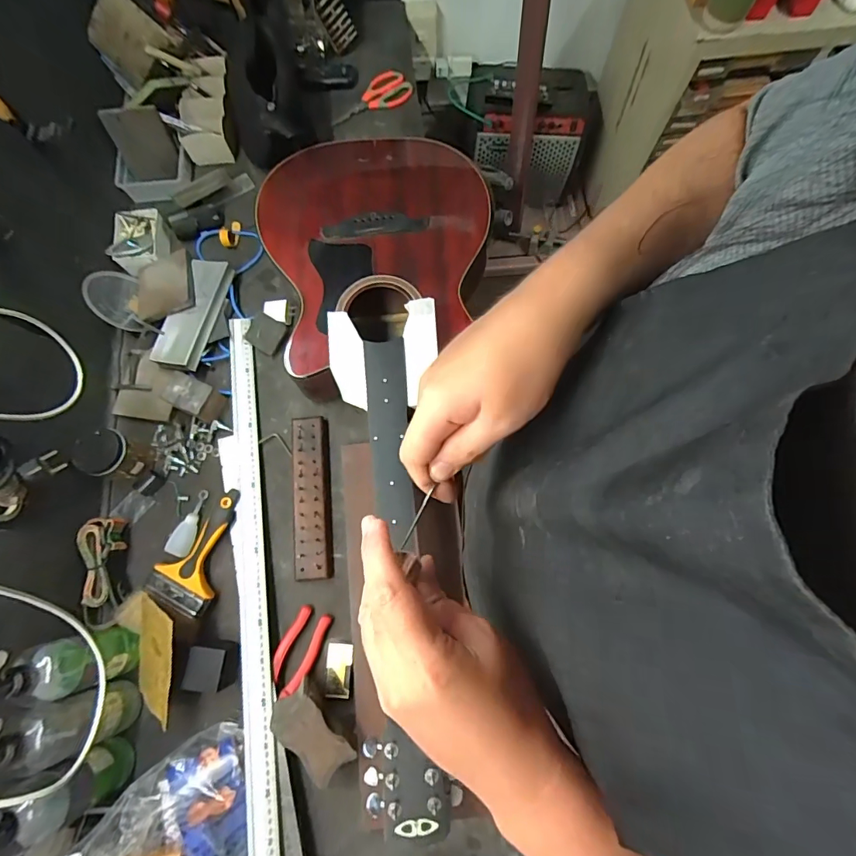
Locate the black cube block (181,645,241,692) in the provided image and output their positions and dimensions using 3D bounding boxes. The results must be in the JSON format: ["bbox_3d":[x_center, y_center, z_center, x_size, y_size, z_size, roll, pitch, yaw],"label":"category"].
[{"bbox_3d":[-0.293,0.323,0.604,0.057,0.051,0.051,8,74,4],"label":"black cube block"}]

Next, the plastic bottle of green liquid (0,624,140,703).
[{"bbox_3d":[-0.436,0.290,0.522,0.057,0.227,0.077,-6,74,0],"label":"plastic bottle of green liquid"}]

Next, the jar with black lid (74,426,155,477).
[{"bbox_3d":[-0.467,0.043,0.669,0.067,0.079,0.065,15,75,6],"label":"jar with black lid"}]

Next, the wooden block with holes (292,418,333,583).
[{"bbox_3d":[-0.180,0.103,0.692,0.053,0.027,0.248,-6,74,0],"label":"wooden block with holes"}]

